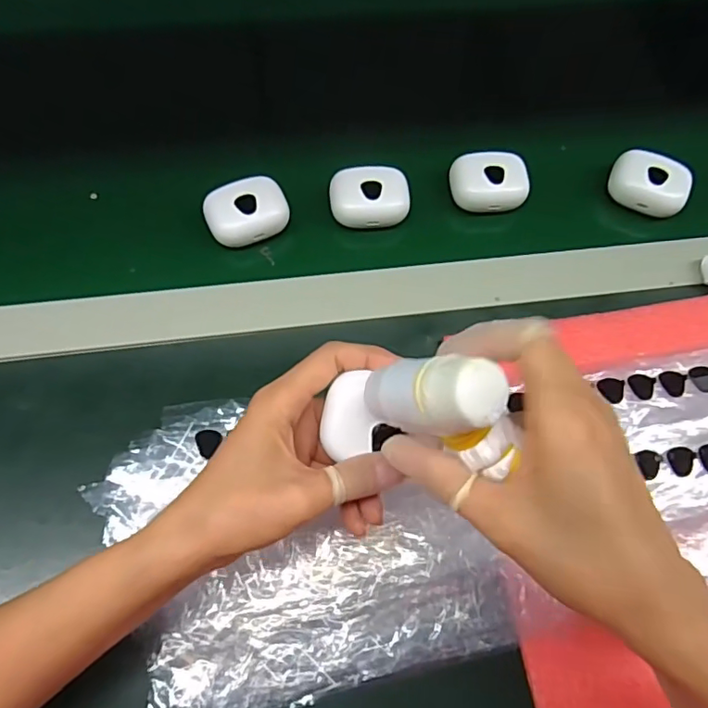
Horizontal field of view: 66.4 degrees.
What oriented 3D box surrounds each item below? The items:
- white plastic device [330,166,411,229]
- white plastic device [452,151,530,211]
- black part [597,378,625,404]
[{"bbox_3d":[0.012,-0.119,0.409,0.058,0.019,0.041,-4,67,-5],"label":"white plastic device"},{"bbox_3d":[0.106,-0.134,0.420,0.057,0.019,0.043,-2,66,-4],"label":"white plastic device"},{"bbox_3d":[0.162,0.023,0.342,0.016,0.004,0.017,13,69,4],"label":"black part"}]

